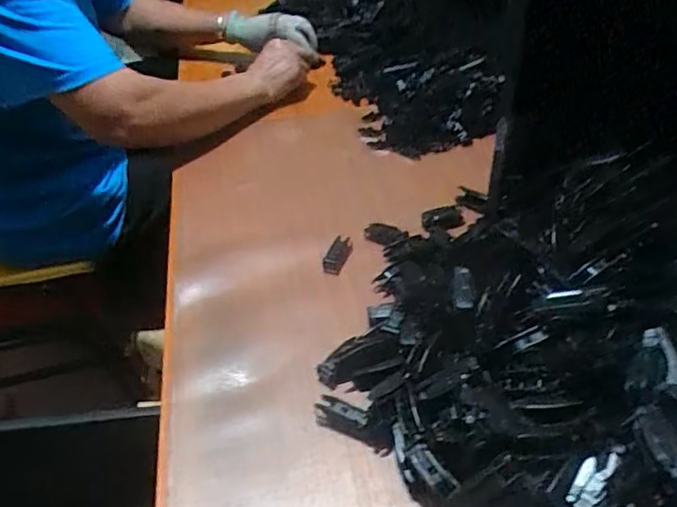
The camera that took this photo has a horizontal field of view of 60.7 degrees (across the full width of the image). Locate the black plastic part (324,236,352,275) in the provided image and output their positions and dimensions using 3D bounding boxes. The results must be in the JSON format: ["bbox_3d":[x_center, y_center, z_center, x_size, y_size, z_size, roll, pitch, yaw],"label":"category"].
[{"bbox_3d":[-0.001,0.001,0.602,0.022,0.010,0.046,12,44,19],"label":"black plastic part"}]

